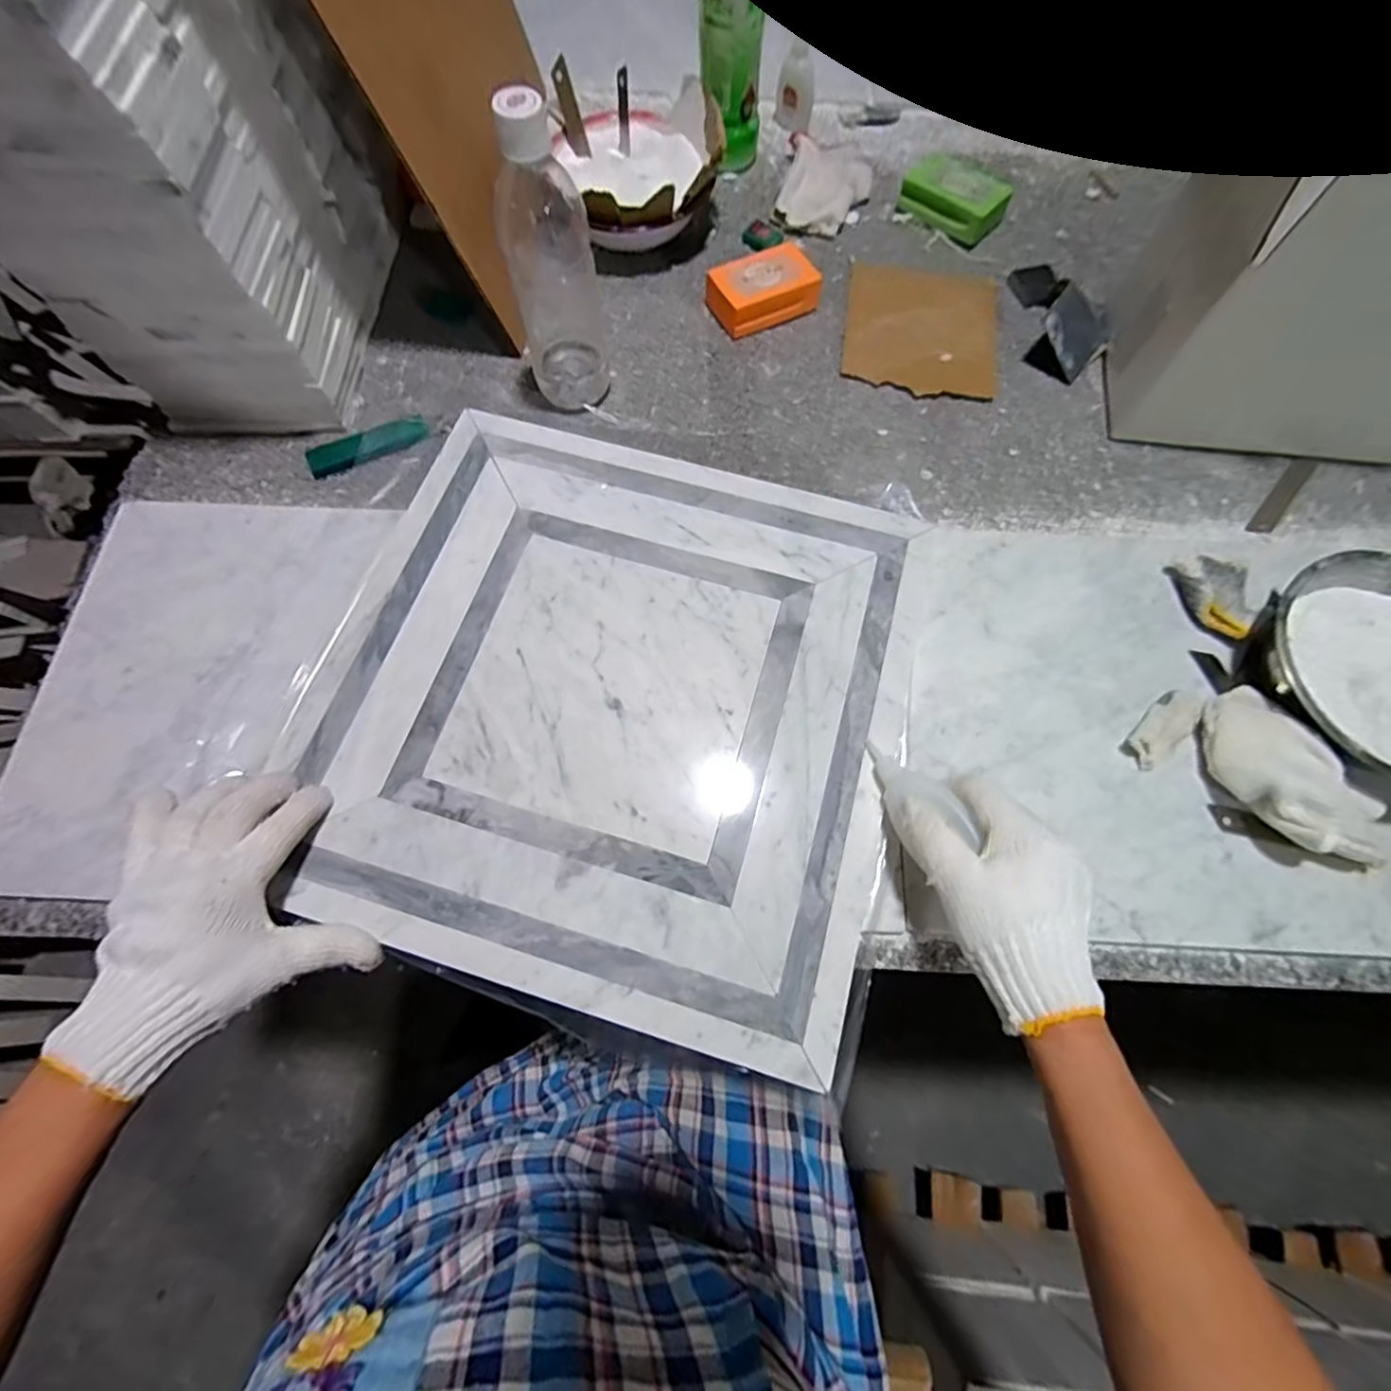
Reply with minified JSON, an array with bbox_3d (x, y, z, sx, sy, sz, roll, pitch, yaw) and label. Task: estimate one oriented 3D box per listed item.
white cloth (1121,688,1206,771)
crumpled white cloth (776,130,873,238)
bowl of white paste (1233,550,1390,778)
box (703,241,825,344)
[{"bbox_3d":[0.332,0.020,0.433,0.073,0.009,0.026,-39,74,-12],"label":"white cloth"},{"bbox_3d":[0.136,-0.528,0.632,0.088,0.024,0.119,11,71,4],"label":"crumpled white cloth"},{"bbox_3d":[0.466,-0.011,0.418,0.159,0.055,0.159,0,70,1],"label":"bowl of white paste"},{"bbox_3d":[0.061,-0.382,0.577,0.102,0.031,0.063,-28,73,-9],"label":"box"}]

